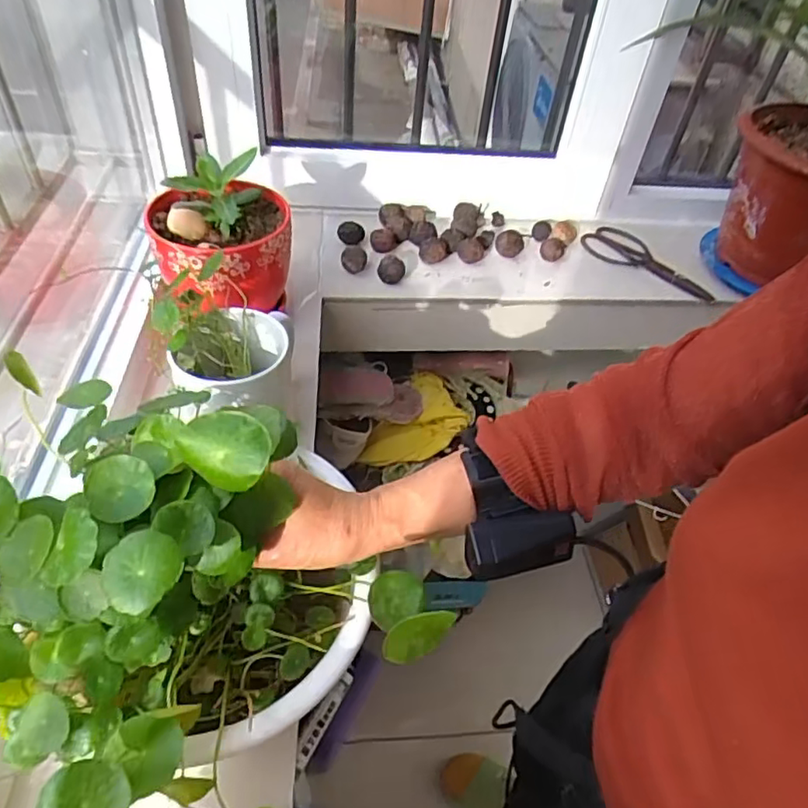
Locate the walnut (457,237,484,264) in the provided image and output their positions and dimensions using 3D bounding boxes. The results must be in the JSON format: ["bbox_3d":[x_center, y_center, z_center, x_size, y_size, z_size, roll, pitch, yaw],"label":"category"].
[{"bbox_3d":[0.093,-0.215,0.837,0.035,0.027,0.033,15,45,8],"label":"walnut"}]

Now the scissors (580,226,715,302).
[{"bbox_3d":[0.350,-0.206,0.857,0.195,0.013,0.095,30,49,21],"label":"scissors"}]

